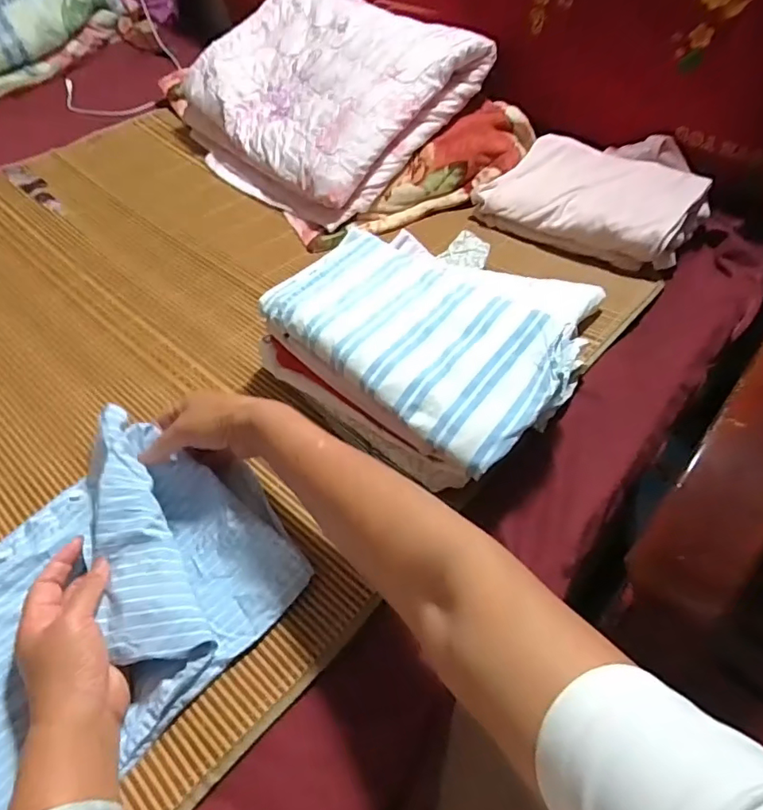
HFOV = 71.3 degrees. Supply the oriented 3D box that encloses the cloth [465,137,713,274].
[{"bbox_3d":[0.315,-0.313,0.797,0.300,0.094,0.195,28,54,23],"label":"cloth"}]

